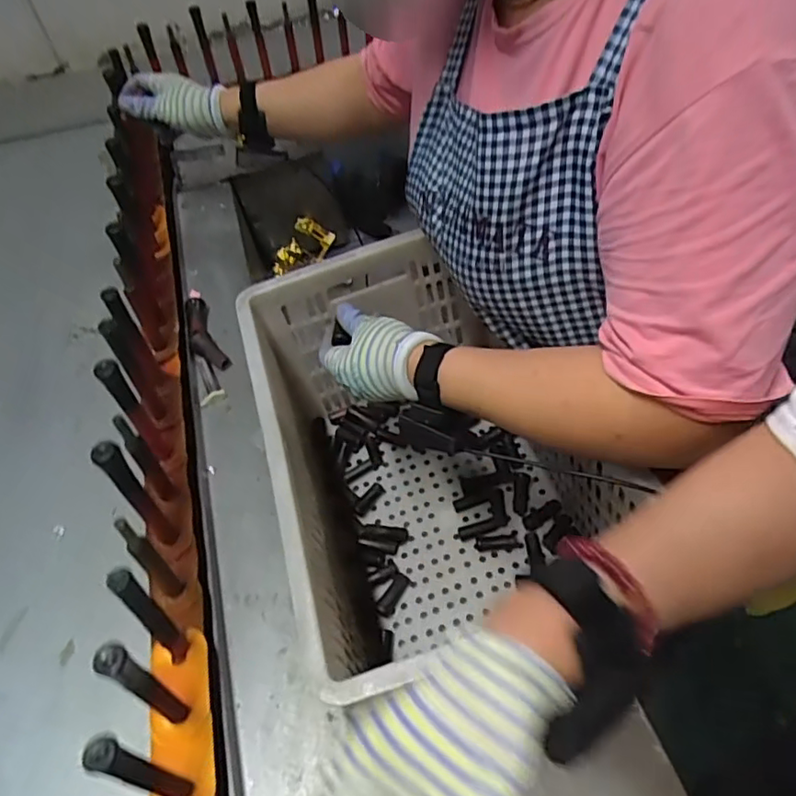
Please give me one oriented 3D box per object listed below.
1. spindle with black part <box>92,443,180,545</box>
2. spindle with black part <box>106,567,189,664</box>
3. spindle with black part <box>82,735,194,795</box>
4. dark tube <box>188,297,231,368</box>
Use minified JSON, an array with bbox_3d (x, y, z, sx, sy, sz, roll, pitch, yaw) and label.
[{"bbox_3d":[-0.219,0.088,0.521,0.019,0.146,0.015,-39,53,-23],"label":"spindle with black part"},{"bbox_3d":[-0.185,0.166,0.460,0.012,0.138,0.018,30,59,26],"label":"spindle with black part"},{"bbox_3d":[-0.161,0.242,0.392,0.013,0.146,0.016,17,54,18],"label":"spindle with black part"},{"bbox_3d":[-0.247,-0.080,0.774,0.036,0.018,0.134,-22,52,-14],"label":"dark tube"}]

